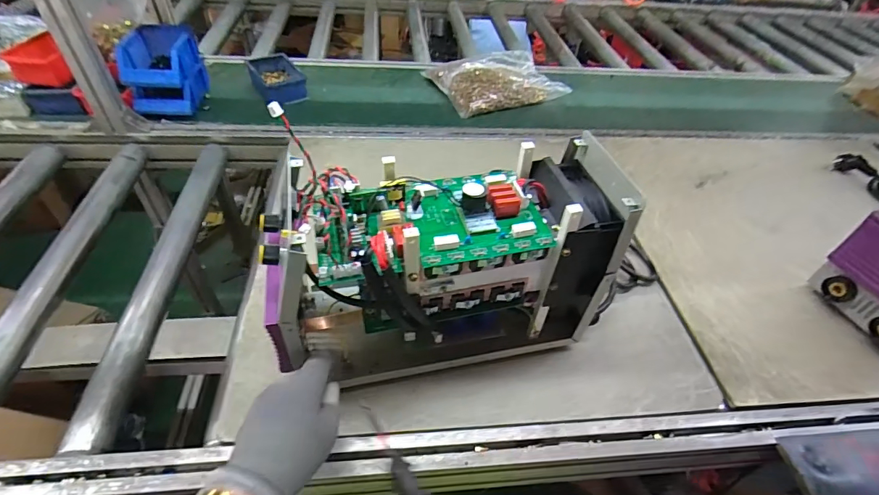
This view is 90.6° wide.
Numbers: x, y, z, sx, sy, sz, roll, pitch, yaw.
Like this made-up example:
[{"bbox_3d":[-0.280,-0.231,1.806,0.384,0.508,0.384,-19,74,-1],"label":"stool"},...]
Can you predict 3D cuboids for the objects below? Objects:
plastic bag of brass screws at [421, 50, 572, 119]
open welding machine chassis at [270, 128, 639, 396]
[{"bbox_3d":[0.137,-0.410,1.056,0.280,0.068,0.217,-16,49,-19],"label":"plastic bag of brass screws"},{"bbox_3d":[0.006,0.021,0.494,0.355,0.215,0.134,-8,47,-13],"label":"open welding machine chassis"}]

